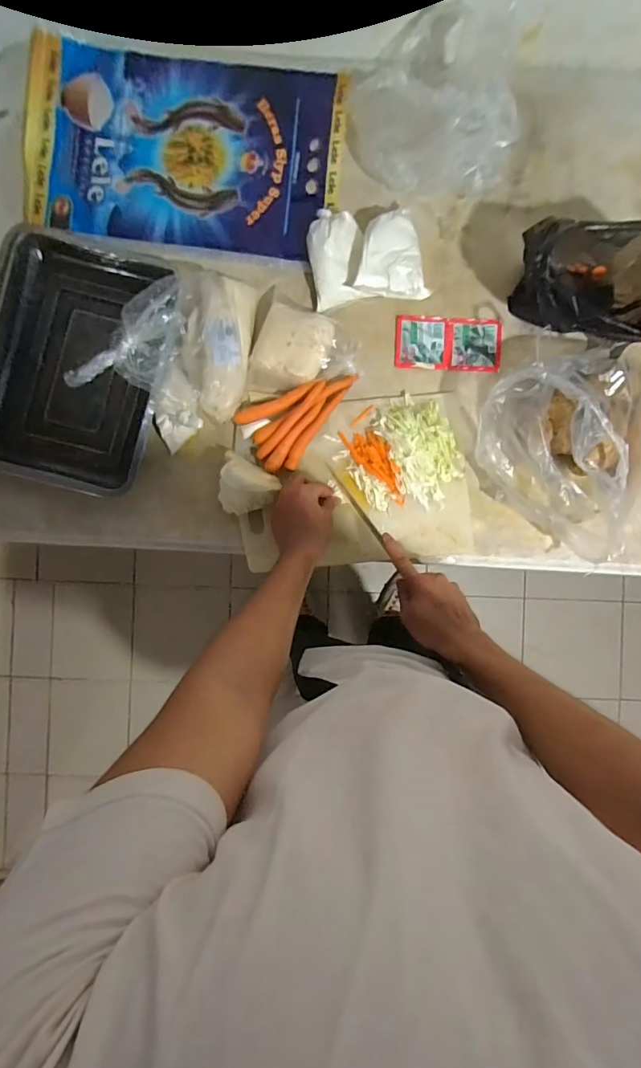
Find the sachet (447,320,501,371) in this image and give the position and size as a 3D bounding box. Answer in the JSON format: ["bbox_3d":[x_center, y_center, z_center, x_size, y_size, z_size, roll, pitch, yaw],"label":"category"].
[{"bbox_3d":[0.234,-0.289,0.702,0.081,0.008,0.080,2,91,1],"label":"sachet"}]

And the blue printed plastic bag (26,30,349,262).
[{"bbox_3d":[-0.193,-0.564,0.682,0.449,0.046,0.261,5,91,1],"label":"blue printed plastic bag"}]

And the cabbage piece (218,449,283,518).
[{"bbox_3d":[-0.109,-0.064,0.636,0.084,0.055,0.074,27,92,0],"label":"cabbage piece"}]

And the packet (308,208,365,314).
[{"bbox_3d":[0.022,-0.402,0.670,0.075,0.055,0.131,-6,91,1],"label":"packet"}]

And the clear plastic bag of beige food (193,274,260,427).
[{"bbox_3d":[-0.147,-0.268,0.659,0.087,0.055,0.204,6,91,1],"label":"clear plastic bag of beige food"}]

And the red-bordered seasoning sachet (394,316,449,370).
[{"bbox_3d":[0.154,-0.292,0.699,0.078,0.004,0.079,2,91,1],"label":"red-bordered seasoning sachet"}]

